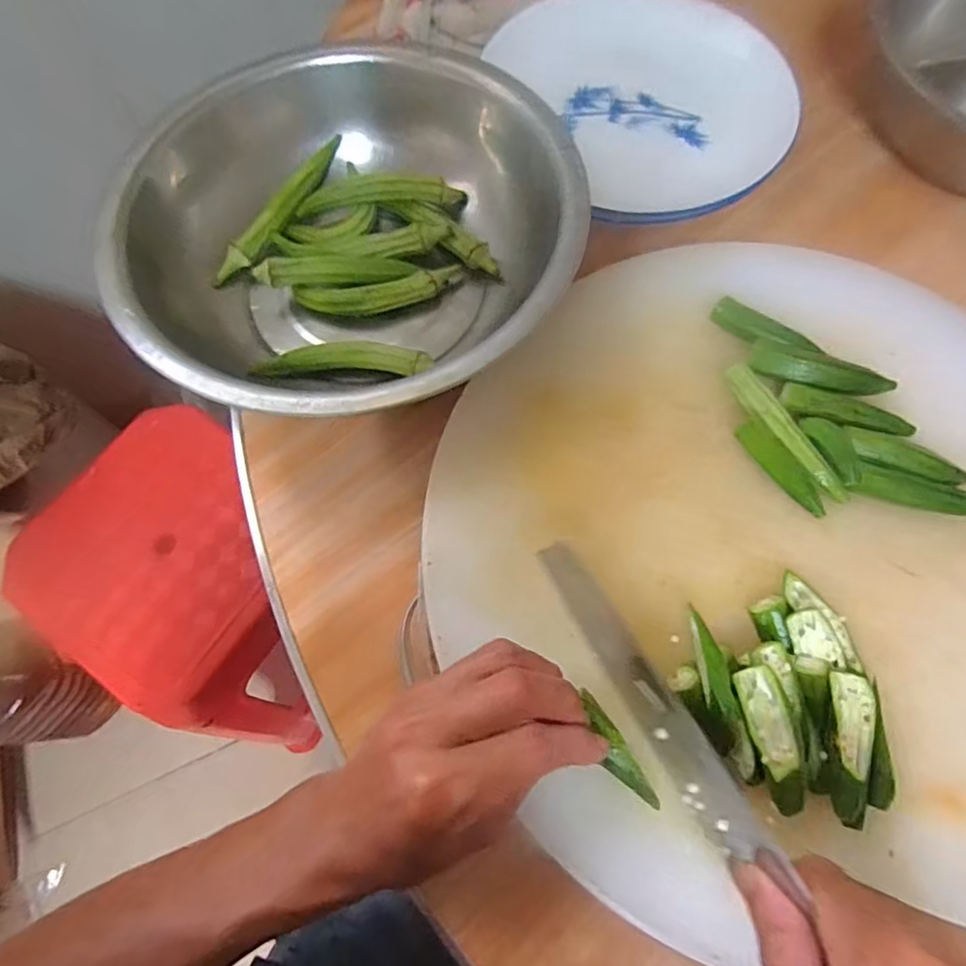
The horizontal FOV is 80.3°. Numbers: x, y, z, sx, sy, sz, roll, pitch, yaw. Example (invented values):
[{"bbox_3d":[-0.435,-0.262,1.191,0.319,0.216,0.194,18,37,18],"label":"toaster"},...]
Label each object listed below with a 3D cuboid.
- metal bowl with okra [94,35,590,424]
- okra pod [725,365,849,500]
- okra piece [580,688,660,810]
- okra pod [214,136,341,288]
[{"bbox_3d":[-0.091,-0.151,0.385,0.262,0.089,0.265,0,71,0],"label":"metal bowl with okra"},{"bbox_3d":[0.178,-0.029,0.342,0.016,0.013,0.098,-29,73,-10],"label":"okra pod"},{"bbox_3d":[0.065,0.132,0.280,0.014,0.011,0.061,-26,80,-9],"label":"okra piece"},{"bbox_3d":[-0.147,-0.202,0.424,0.020,0.013,0.146,29,73,10],"label":"okra pod"}]

